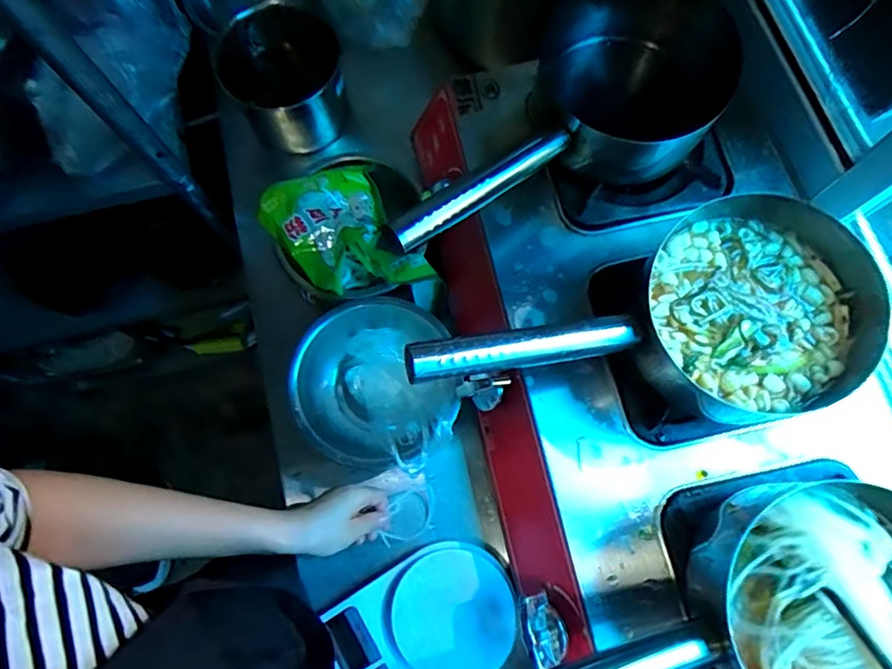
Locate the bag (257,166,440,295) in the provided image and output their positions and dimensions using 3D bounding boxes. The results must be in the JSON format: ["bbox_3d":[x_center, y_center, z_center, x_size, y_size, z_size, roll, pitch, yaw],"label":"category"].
[{"bbox_3d":[-0.114,-0.113,0.622,0.144,0.065,0.190,-35,76,-7],"label":"bag"}]

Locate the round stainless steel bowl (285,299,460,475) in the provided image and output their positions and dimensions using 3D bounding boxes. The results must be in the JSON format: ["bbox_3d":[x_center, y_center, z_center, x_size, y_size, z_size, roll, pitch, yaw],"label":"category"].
[{"bbox_3d":[-0.080,0.054,0.588,0.171,0.059,0.180,-1,75,2],"label":"round stainless steel bowl"}]

